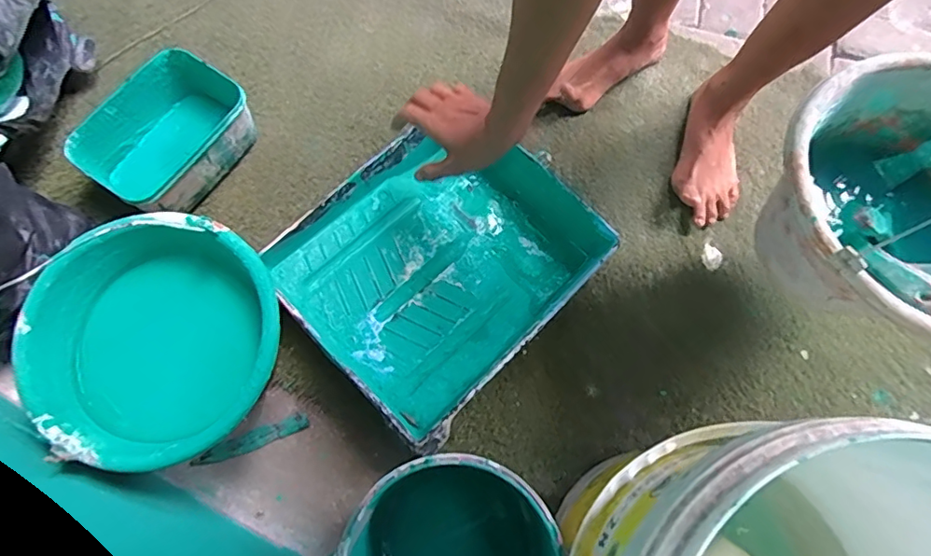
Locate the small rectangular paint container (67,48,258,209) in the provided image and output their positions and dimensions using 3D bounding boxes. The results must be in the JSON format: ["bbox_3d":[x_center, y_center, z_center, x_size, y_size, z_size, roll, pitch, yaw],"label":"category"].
[{"bbox_3d":[-0.371,-0.177,0.683,0.131,0.087,0.188,33,74,9],"label":"small rectangular paint container"}]

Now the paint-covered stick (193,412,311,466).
[{"bbox_3d":[-0.253,0.193,0.630,0.135,0.006,0.022,-21,74,-8],"label":"paint-covered stick"}]

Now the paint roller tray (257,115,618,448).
[{"bbox_3d":[-0.023,-0.029,0.663,0.292,0.065,0.364,44,76,12],"label":"paint roller tray"}]

